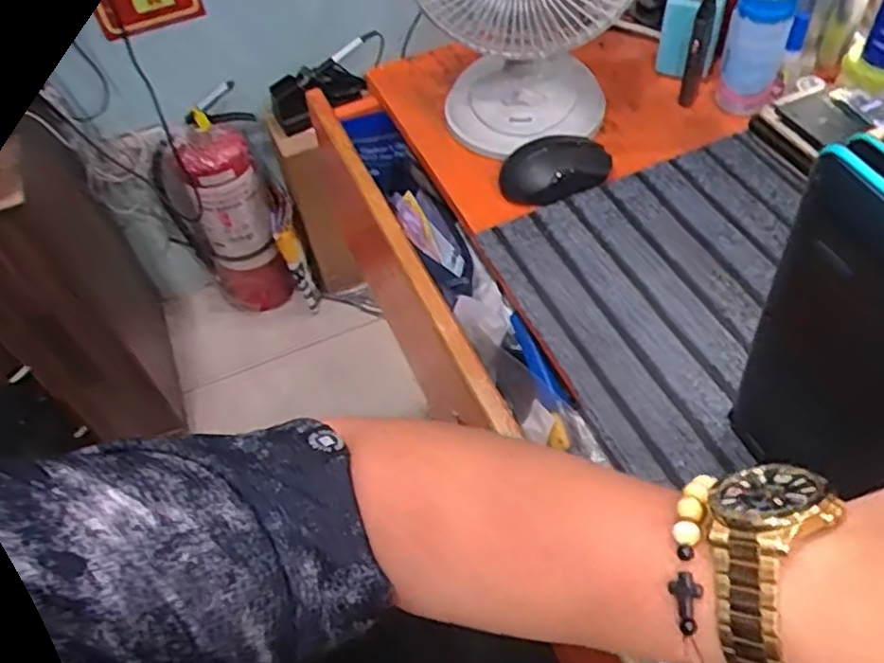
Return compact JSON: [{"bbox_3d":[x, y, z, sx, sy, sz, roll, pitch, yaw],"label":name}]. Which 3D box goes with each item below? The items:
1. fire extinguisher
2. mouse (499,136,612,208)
[{"bbox_3d":[-0.440,-0.244,1.537,0.191,0.462,0.173,-25,54,-13],"label":"fire extinguisher"},{"bbox_3d":[0.100,-0.145,0.641,0.097,0.035,0.054,-19,53,-9],"label":"mouse"}]

